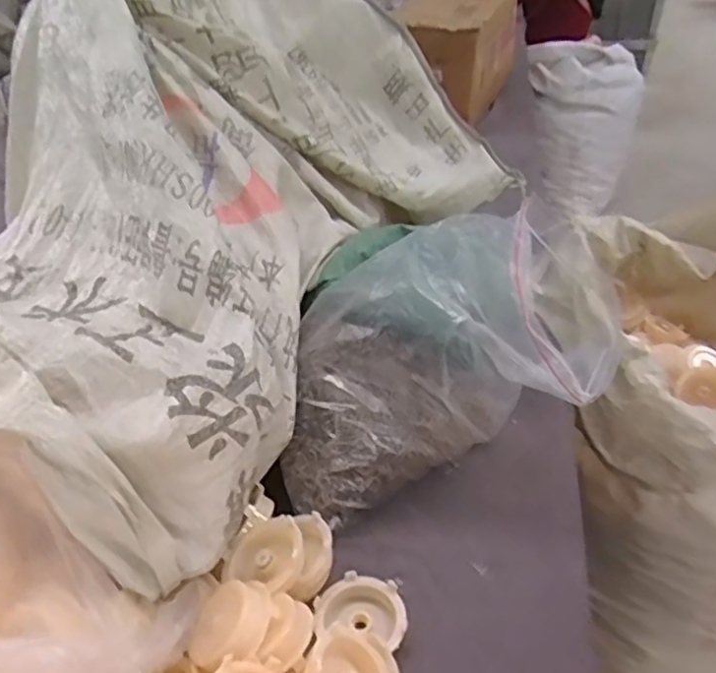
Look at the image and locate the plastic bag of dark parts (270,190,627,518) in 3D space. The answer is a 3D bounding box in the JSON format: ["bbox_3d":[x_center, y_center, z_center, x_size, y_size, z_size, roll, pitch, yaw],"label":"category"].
[{"bbox_3d":[0.059,0.021,0.510,0.237,0.166,0.186,-4,35,-3],"label":"plastic bag of dark parts"}]

